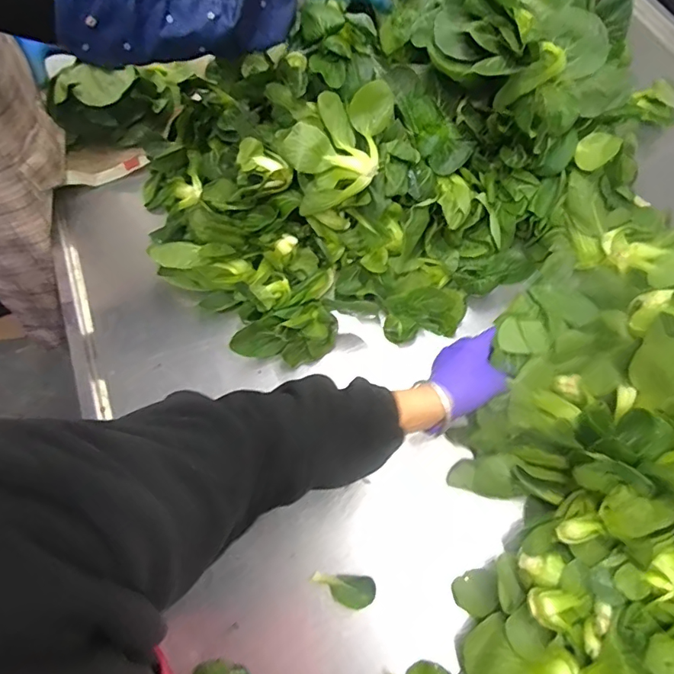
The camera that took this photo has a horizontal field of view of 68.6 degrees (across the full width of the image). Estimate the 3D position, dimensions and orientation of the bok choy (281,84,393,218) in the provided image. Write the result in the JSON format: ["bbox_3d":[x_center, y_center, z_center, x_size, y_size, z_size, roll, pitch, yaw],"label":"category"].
[{"bbox_3d":[0.004,-0.215,0.575,0.126,0.084,0.101,-6,67,1],"label":"bok choy"}]

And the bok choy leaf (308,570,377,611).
[{"bbox_3d":[0.007,0.281,0.548,0.070,0.004,0.033,3,67,5],"label":"bok choy leaf"}]

